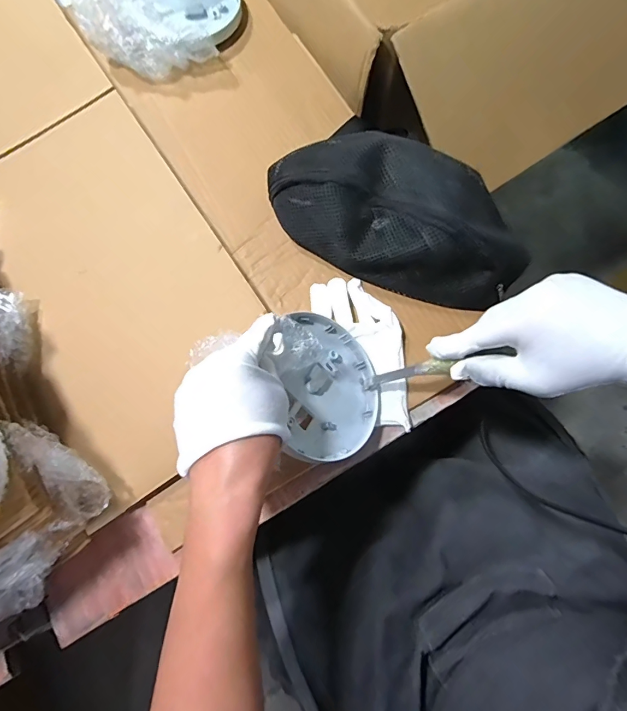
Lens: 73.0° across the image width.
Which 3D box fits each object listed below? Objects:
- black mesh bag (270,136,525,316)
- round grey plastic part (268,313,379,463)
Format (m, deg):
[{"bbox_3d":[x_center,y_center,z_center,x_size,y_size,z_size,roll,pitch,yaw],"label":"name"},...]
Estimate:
[{"bbox_3d":[0.085,-0.158,0.444,0.273,0.068,0.152,21,76,6],"label":"black mesh bag"},{"bbox_3d":[0.010,0.026,0.392,0.116,0.029,0.132,-8,81,-45],"label":"round grey plastic part"}]

